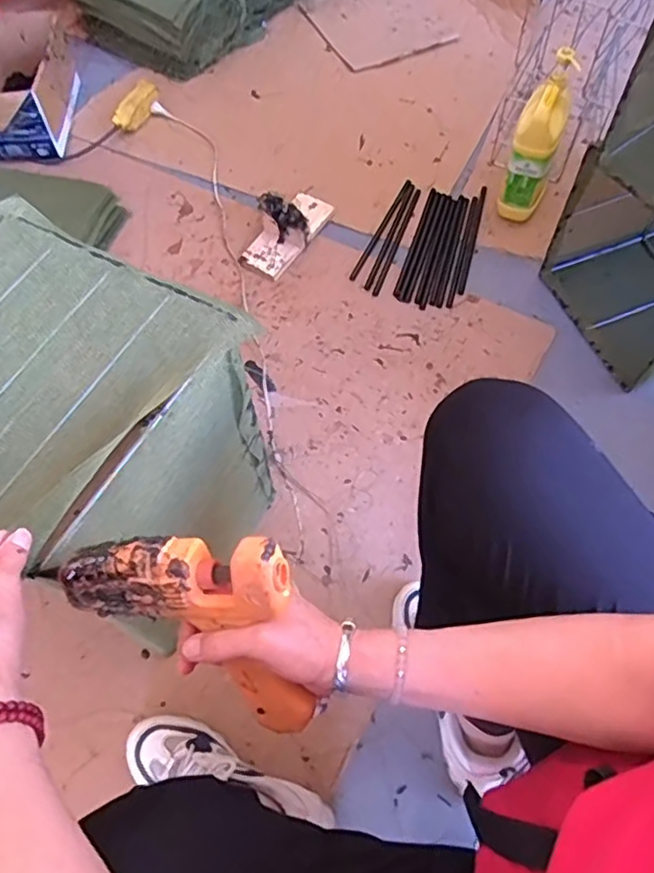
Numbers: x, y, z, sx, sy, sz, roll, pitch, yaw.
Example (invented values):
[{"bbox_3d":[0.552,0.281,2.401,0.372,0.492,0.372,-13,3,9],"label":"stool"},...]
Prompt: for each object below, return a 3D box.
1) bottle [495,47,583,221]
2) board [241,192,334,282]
[{"bbox_3d":[0.364,-0.514,1.089,0.074,0.239,0.151,16,64,10],"label":"bottle"},{"bbox_3d":[-0.076,-0.387,1.115,0.102,0.068,0.187,25,67,13],"label":"board"}]

